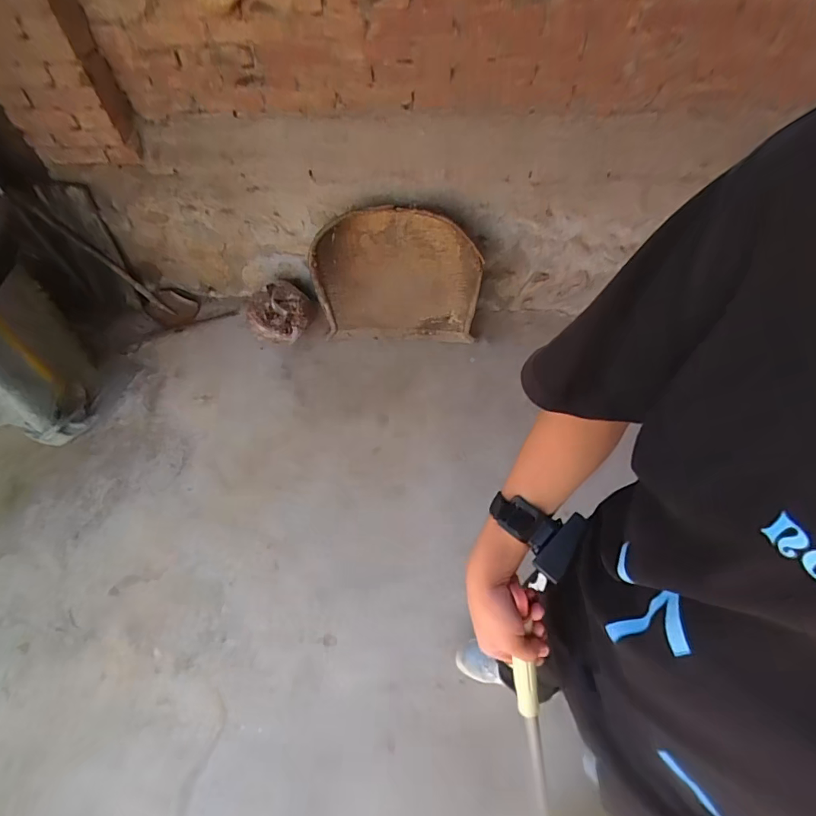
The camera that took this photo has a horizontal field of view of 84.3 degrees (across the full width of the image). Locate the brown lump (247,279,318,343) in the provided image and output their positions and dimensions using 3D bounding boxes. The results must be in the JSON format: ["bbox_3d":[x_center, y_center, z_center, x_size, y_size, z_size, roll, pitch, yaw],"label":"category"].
[{"bbox_3d":[-0.479,-0.366,1.718,0.188,0.138,0.214,19,60,14],"label":"brown lump"}]

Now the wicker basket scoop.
[{"bbox_3d":[-0.035,-0.455,1.637,0.577,0.429,0.208,1,57,4],"label":"wicker basket scoop"}]

